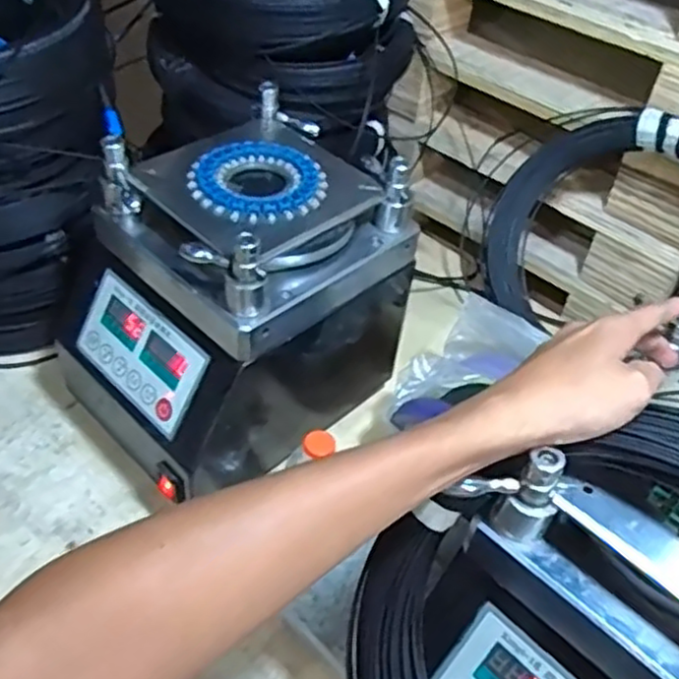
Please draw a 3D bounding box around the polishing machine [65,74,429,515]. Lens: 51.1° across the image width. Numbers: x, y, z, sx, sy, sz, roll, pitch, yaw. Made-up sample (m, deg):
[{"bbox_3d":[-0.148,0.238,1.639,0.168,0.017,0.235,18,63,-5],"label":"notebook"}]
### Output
[{"bbox_3d":[-0.085,-0.032,0.698,0.192,0.275,0.306,36,53,28],"label":"polishing machine"}]

